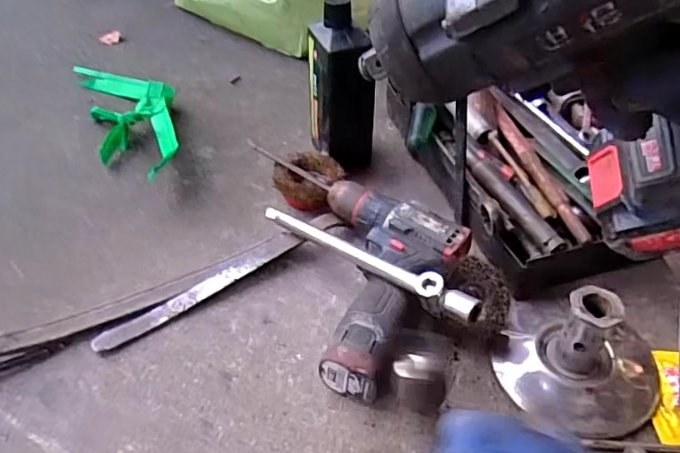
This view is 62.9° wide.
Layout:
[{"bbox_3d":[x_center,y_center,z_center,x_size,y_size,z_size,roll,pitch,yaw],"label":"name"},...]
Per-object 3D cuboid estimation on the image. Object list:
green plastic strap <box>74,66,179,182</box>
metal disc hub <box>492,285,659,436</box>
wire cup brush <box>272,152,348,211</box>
[{"bbox_3d":[-0.257,-0.144,0.703,0.110,0.033,0.299,-17,48,-21],"label":"green plastic strap"},{"bbox_3d":[0.202,0.092,0.446,0.122,0.068,0.122,3,44,-3],"label":"metal disc hub"},{"bbox_3d":[-0.036,-0.053,0.629,0.073,0.035,0.078,3,44,-3],"label":"wire cup brush"}]

